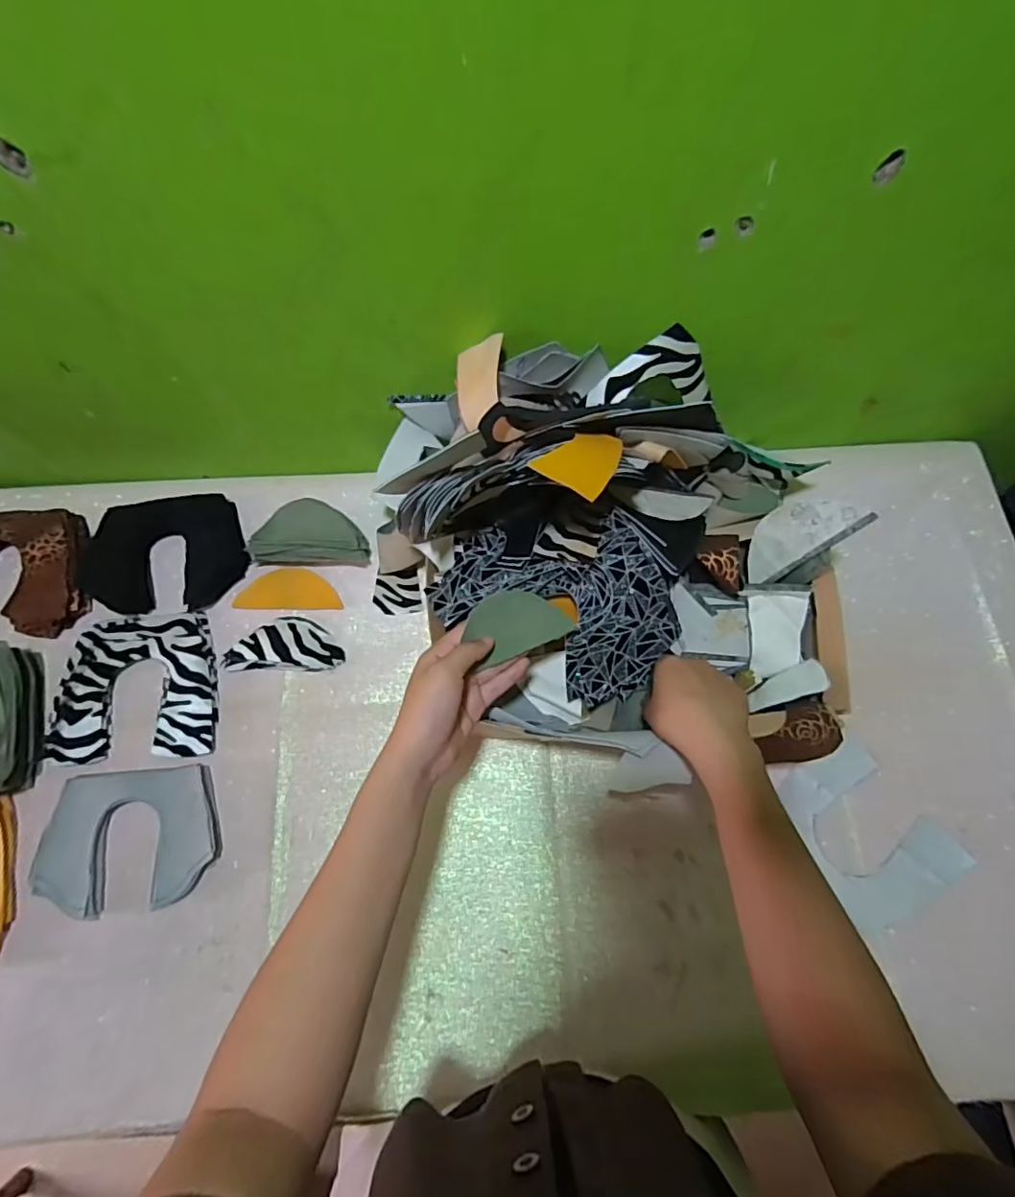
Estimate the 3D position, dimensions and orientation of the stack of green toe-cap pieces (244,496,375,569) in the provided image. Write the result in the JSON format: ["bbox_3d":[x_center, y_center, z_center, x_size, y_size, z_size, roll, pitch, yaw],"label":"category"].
[{"bbox_3d":[-0.215,-0.070,0.599,0.126,0.037,0.068,0,68,1],"label":"stack of green toe-cap pieces"}]

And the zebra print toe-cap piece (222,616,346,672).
[{"bbox_3d":[-0.229,0.047,0.574,0.117,0.012,0.055,1,68,1],"label":"zebra print toe-cap piece"}]

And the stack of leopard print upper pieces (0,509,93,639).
[{"bbox_3d":[-0.541,-0.026,0.592,0.172,0.035,0.137,-8,68,-3],"label":"stack of leopard print upper pieces"}]

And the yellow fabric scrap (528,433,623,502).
[{"bbox_3d":[0.059,-0.101,0.406,0.047,0.005,0.102,31,41,12],"label":"yellow fabric scrap"}]

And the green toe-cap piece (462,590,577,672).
[{"bbox_3d":[0.010,0.017,0.437,0.088,0.004,0.049,-15,93,-24],"label":"green toe-cap piece"}]

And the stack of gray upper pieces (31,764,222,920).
[{"bbox_3d":[-0.344,0.216,0.498,0.159,0.013,0.116,-6,68,-2],"label":"stack of gray upper pieces"}]

